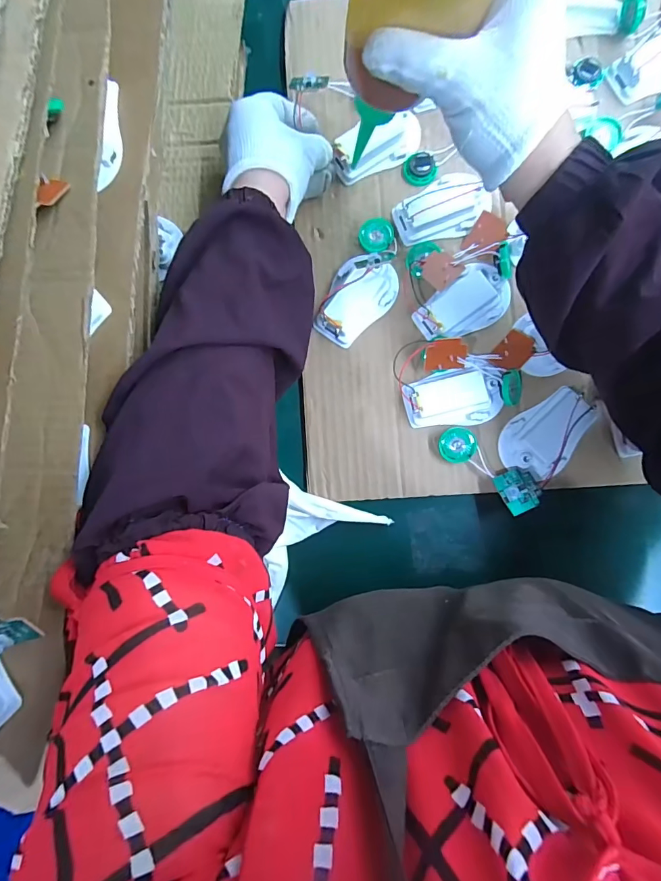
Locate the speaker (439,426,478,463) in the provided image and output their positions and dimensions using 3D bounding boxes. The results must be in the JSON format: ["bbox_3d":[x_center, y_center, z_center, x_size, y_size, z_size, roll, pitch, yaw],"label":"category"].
[{"bbox_3d":[0.103,0.004,0.341,0.028,0.010,0.028,-1,85,6],"label":"speaker"}]

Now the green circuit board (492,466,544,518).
[{"bbox_3d":[0.145,0.038,0.325,0.029,0.004,0.033,-25,67,0],"label":"green circuit board"}]

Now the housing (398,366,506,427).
[{"bbox_3d":[0.098,-0.034,0.340,0.075,0.015,0.043,-6,84,5],"label":"housing"}]

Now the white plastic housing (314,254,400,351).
[{"bbox_3d":[0.021,-0.121,0.349,0.051,0.021,0.081,40,90,8],"label":"white plastic housing"}]

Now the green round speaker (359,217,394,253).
[{"bbox_3d":[0.039,-0.173,0.356,0.028,0.008,0.032,6,86,6],"label":"green round speaker"}]

